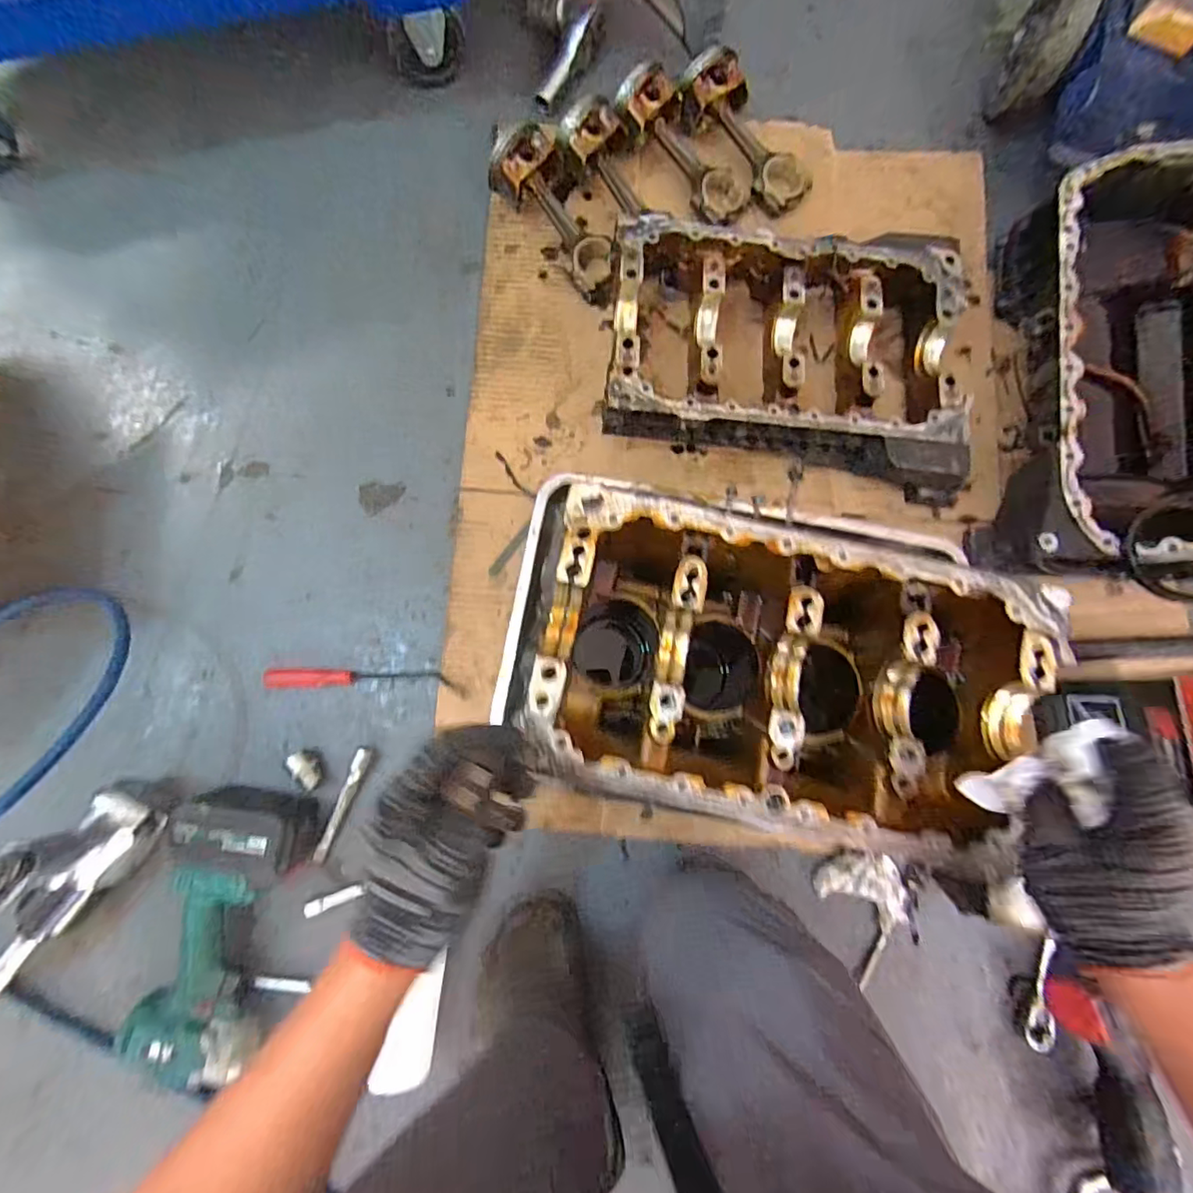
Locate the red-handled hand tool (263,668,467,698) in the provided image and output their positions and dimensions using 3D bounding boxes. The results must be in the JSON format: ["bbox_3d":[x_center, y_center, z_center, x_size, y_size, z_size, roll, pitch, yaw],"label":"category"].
[{"bbox_3d":[-0.263,0.096,0.630,0.230,0.017,0.024,2,81,0],"label":"red-handled hand tool"}]

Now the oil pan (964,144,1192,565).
[{"bbox_3d":[0.628,-0.247,0.649,0.276,0.192,0.483,10,81,-1],"label":"oil pan"}]

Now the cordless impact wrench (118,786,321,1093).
[{"bbox_3d":[-0.372,0.332,0.556,0.122,0.075,0.264,11,81,-1],"label":"cordless impact wrench"}]

